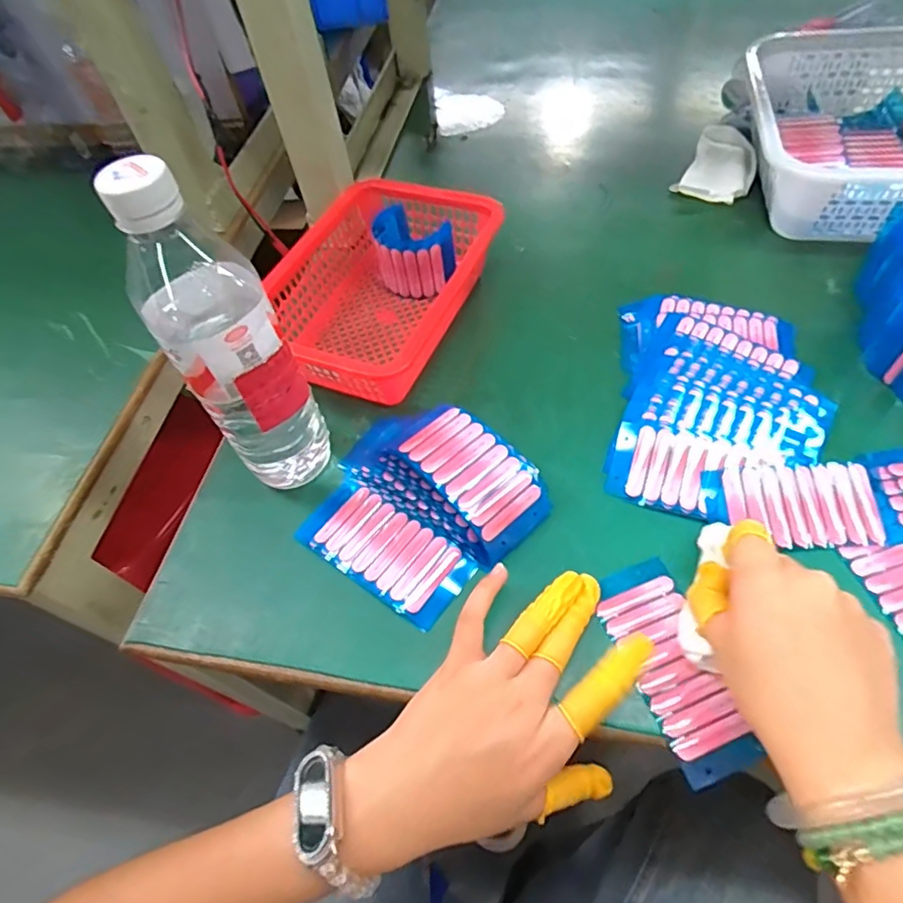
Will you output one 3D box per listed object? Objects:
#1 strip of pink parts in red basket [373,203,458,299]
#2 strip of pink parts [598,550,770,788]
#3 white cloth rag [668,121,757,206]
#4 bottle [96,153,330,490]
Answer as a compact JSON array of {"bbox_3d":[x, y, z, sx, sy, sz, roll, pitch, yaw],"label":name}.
[{"bbox_3d":[-0.033,-0.182,0.519,0.070,0.057,0.076,-7,56,1],"label":"strip of pink parts in red basket"},{"bbox_3d":[0.125,0.122,0.326,0.049,0.008,0.117,-13,55,-5],"label":"strip of pink parts"},{"bbox_3d":[0.279,-0.293,0.583,0.068,0.031,0.094,28,63,22],"label":"white cloth rag"},{"bbox_3d":[-0.135,-0.059,0.343,0.063,0.222,0.066,-40,61,-19],"label":"bottle"}]

